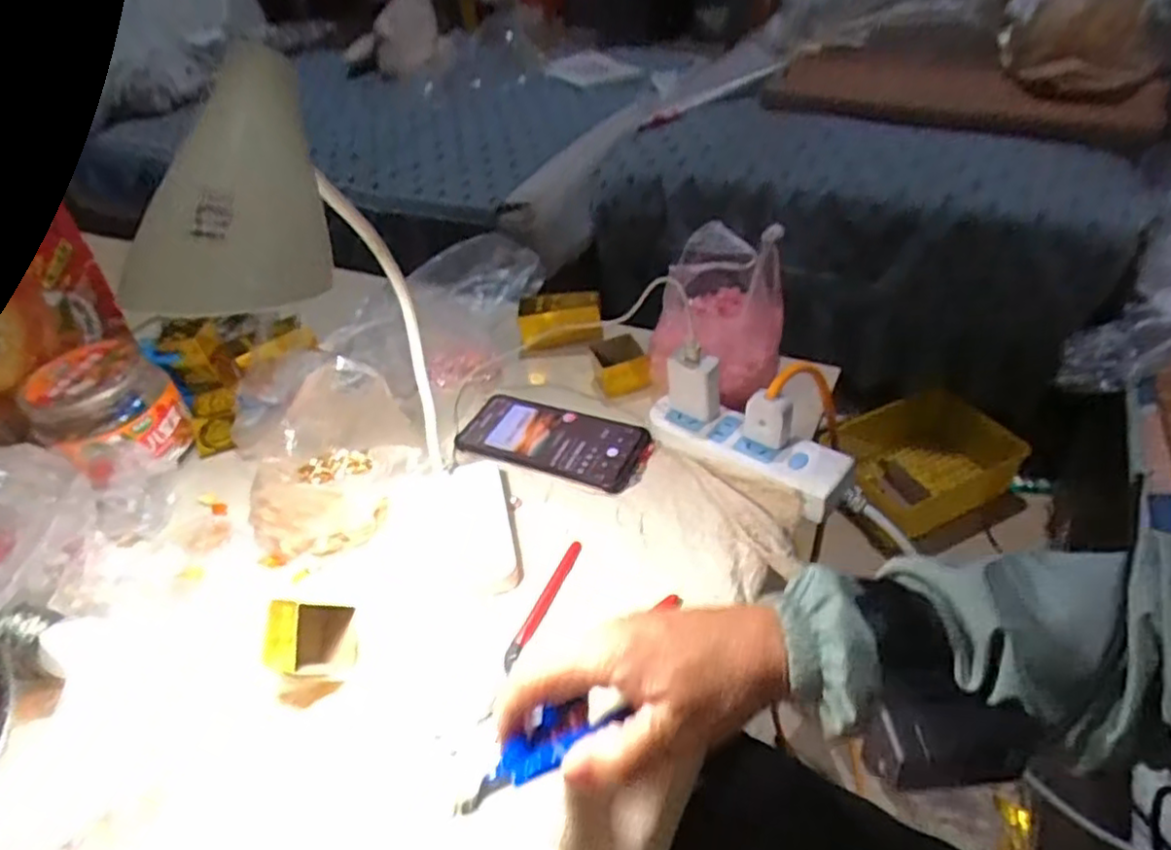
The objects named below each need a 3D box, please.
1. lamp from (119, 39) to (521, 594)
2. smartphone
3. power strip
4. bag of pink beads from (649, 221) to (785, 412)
[{"bbox_3d":[-0.118,-0.016,0.384,0.108,0.343,0.169,-15,41,-6],"label":"lamp"},{"bbox_3d":[-0.028,0.010,0.604,0.169,0.008,0.081,15,48,20],"label":"smartphone"},{"bbox_3d":[0.130,0.017,0.556,0.167,0.028,0.049,27,52,28],"label":"power strip"},{"bbox_3d":[0.108,-0.096,0.587,0.095,0.159,0.105,-19,42,-11],"label":"bag of pink beads"}]

